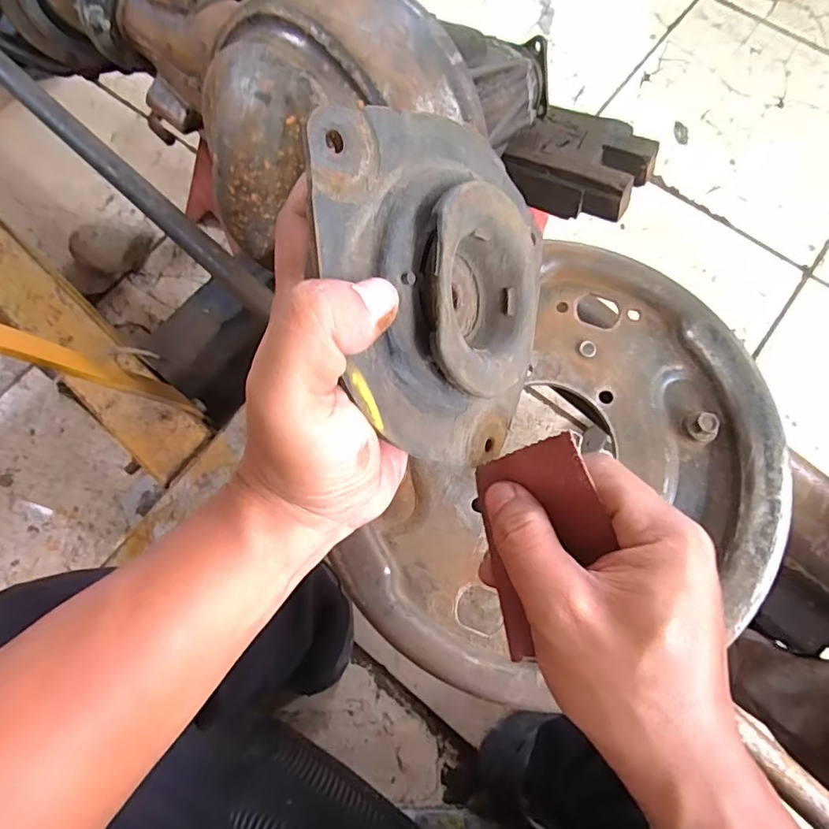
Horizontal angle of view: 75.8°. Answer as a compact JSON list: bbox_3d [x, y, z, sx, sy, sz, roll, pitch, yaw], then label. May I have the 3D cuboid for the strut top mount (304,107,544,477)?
[{"bbox_3d":[0.014,-0.042,0.203,0.102,0.026,0.134,-18,108,-40],"label":"strut top mount"}]

